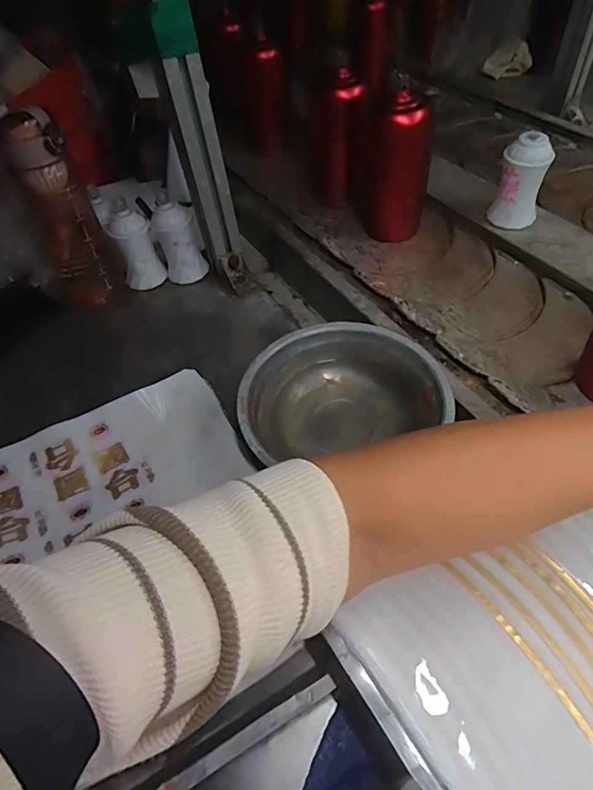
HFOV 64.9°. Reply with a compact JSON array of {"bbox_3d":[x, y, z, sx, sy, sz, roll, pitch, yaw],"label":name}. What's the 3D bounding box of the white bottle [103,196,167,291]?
[{"bbox_3d":[-0.222,-0.203,0.641,0.057,0.106,0.050,-18,53,-9],"label":"white bottle"}]

